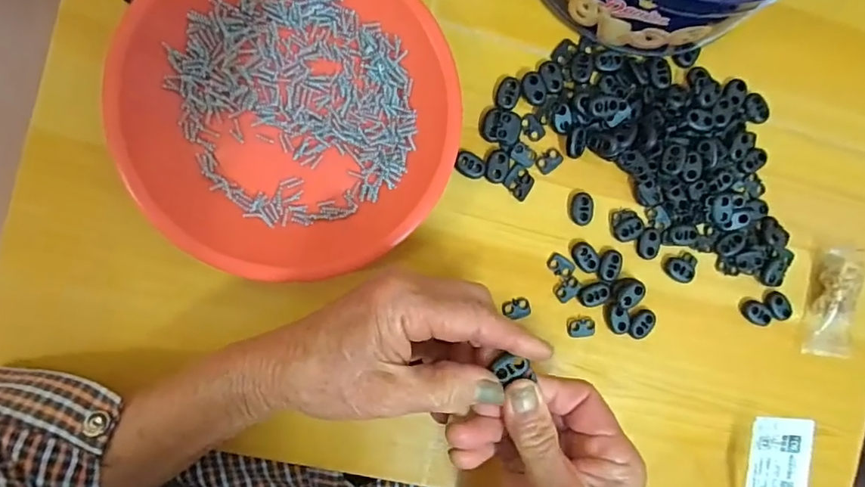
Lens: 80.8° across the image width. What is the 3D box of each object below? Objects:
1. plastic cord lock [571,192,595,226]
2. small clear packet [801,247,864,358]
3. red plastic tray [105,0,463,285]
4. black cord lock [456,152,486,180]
[{"bbox_3d":[0.101,-0.023,0.342,0.014,0.006,0.021,3,94,-8],"label":"plastic cord lock"},{"bbox_3d":[0.290,0.043,0.366,0.032,0.021,0.079,1,94,-8],"label":"small clear packet"},{"bbox_3d":[-0.083,-0.080,0.303,0.185,0.026,0.195,-31,98,-5],"label":"red plastic tray"},{"bbox_3d":[0.025,-0.051,0.329,0.020,0.004,0.014,28,90,-9],"label":"black cord lock"}]

